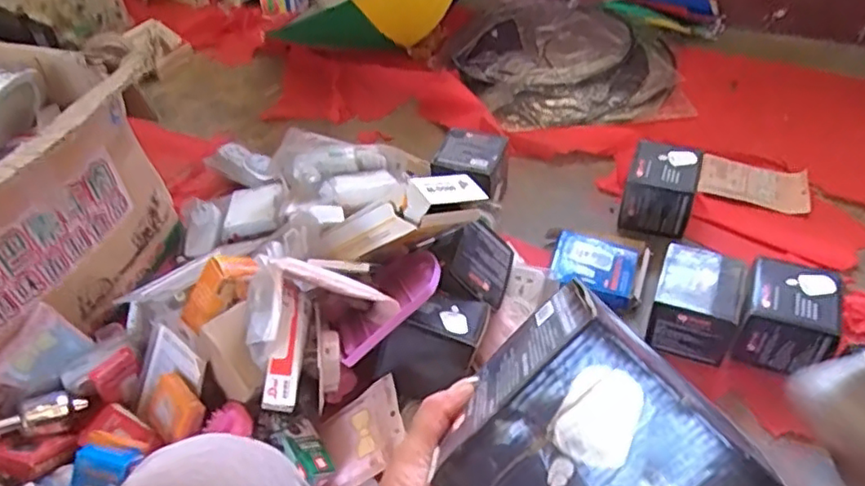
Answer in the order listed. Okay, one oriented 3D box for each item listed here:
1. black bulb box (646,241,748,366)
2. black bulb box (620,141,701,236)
[{"bbox_3d":[0.382,0.085,0.935,0.113,0.099,0.129,17,51,18],"label":"black bulb box"},{"bbox_3d":[0.394,-0.099,1.115,0.112,0.099,0.125,13,50,16],"label":"black bulb box"}]

